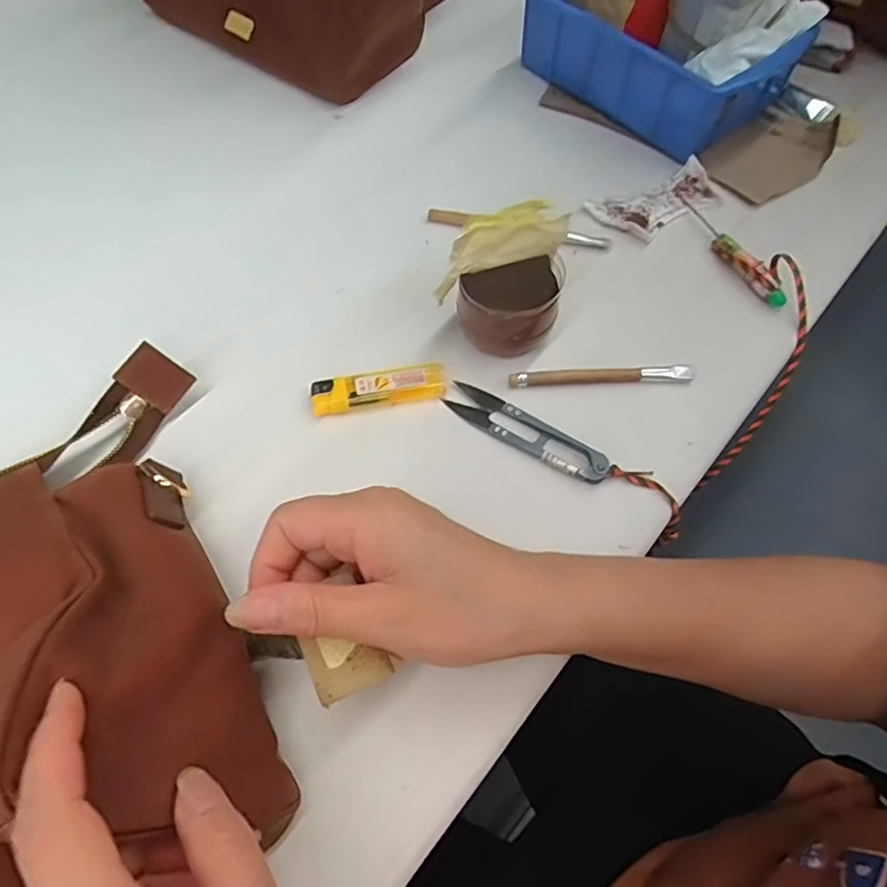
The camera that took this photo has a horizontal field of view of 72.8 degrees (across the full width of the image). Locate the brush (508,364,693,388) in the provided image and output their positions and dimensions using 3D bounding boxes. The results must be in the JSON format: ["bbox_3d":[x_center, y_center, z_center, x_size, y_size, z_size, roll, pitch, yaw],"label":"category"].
[{"bbox_3d":[0.095,-0.041,0.362,0.110,0.006,0.009,-3,62,-3],"label":"brush"}]

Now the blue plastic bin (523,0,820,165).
[{"bbox_3d":[0.167,-0.314,0.476,0.114,0.058,0.196,-36,68,-19],"label":"blue plastic bin"}]

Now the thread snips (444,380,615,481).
[{"bbox_3d":[0.047,-0.007,0.346,0.100,0.008,0.022,33,66,15],"label":"thread snips"}]

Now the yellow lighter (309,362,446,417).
[{"bbox_3d":[-0.038,-0.032,0.357,0.078,0.012,0.020,-10,62,-7],"label":"yellow lighter"}]

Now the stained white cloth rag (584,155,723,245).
[{"bbox_3d":[0.159,-0.177,0.437,0.096,0.009,0.048,-29,66,-16],"label":"stained white cloth rag"}]

